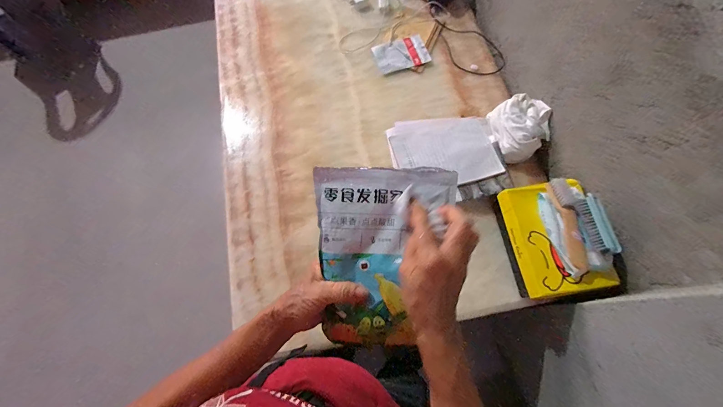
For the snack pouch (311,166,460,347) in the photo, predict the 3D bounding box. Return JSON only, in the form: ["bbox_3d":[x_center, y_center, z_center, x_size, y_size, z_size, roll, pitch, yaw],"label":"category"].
[{"bbox_3d":[0.031,0.061,0.384,0.164,0.045,0.208,-1,87,-1],"label":"snack pouch"}]

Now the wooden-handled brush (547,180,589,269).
[{"bbox_3d":[0.453,0.042,0.709,0.062,0.049,0.208,5,71,2],"label":"wooden-handled brush"}]

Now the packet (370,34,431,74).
[{"bbox_3d":[0.126,-0.478,1.029,0.163,0.016,0.114,-15,69,-4],"label":"packet"}]

